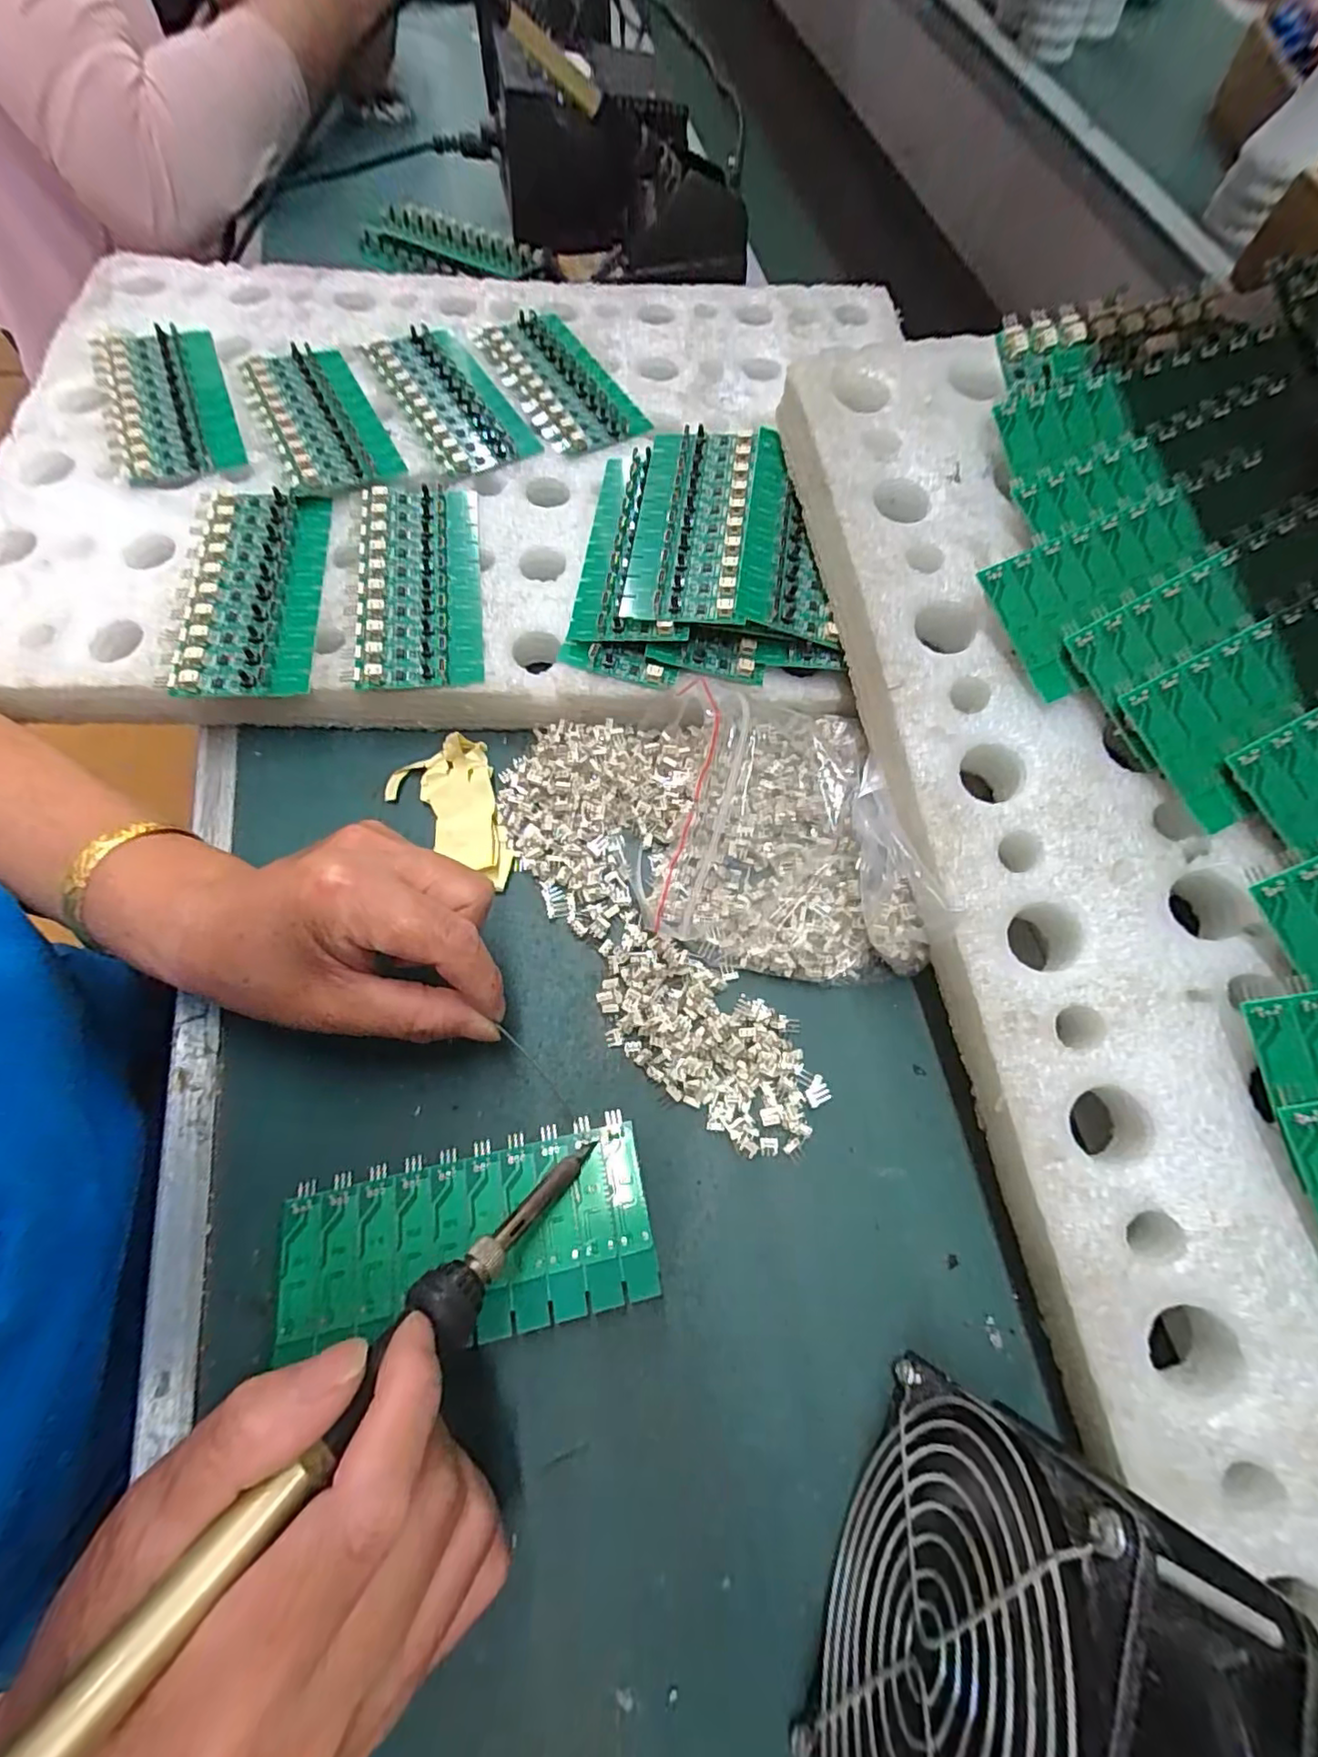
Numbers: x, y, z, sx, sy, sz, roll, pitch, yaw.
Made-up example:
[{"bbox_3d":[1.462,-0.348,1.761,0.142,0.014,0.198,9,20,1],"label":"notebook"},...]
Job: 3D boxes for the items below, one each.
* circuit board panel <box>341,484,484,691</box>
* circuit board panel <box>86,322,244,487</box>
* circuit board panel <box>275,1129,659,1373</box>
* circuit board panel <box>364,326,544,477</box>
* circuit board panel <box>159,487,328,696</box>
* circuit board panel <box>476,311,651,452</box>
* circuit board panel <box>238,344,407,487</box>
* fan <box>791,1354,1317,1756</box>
[{"bbox_3d":[-0.131,-0.160,0.329,0.066,0.011,0.138,-6,68,-5],"label":"circuit board panel"},{"bbox_3d":[-0.298,-0.288,0.372,0.067,0.012,0.142,-21,70,-11],"label":"circuit board panel"},{"bbox_3d":[-0.074,0.144,0.240,0.138,0.013,0.061,-10,68,-7],"label":"circuit board panel"},{"bbox_3d":[-0.132,-0.305,0.386,0.061,0.006,0.137,-29,72,-13],"label":"circuit board panel"},{"bbox_3d":[-0.211,-0.151,0.319,0.067,0.009,0.132,-3,68,-4],"label":"circuit board panel"},{"bbox_3d":[-0.066,-0.326,0.398,0.062,0.006,0.136,-29,72,-14],"label":"circuit board panel"},{"bbox_3d":[-0.205,-0.282,0.370,0.060,0.014,0.136,-27,71,-13],"label":"circuit board panel"},{"bbox_3d":[0.087,0.214,0.160,0.048,0.119,0.120,26,69,8],"label":"fan"}]

